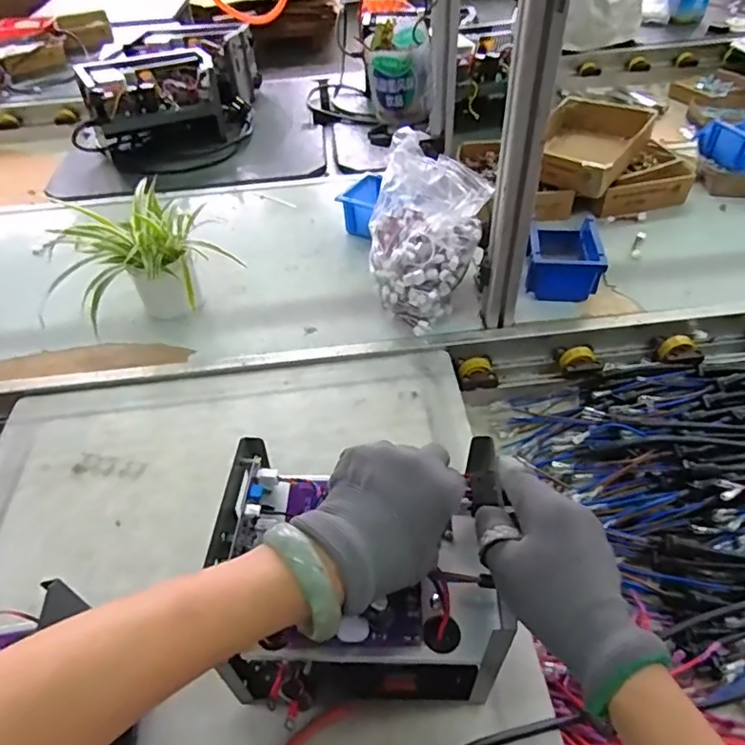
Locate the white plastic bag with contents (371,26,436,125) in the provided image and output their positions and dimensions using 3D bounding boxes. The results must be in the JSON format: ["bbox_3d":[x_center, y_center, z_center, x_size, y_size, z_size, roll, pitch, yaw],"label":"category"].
[{"bbox_3d":[0.028,-0.282,0.521,0.058,0.072,0.060,1,50,4],"label":"white plastic bag with contents"}]

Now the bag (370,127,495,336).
[{"bbox_3d":[0.074,-0.186,0.779,0.159,0.207,0.173,0,46,4],"label":"bag"}]

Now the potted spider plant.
[{"bbox_3d":[-0.358,-0.163,0.830,0.201,0.144,0.216,13,49,17],"label":"potted spider plant"}]

